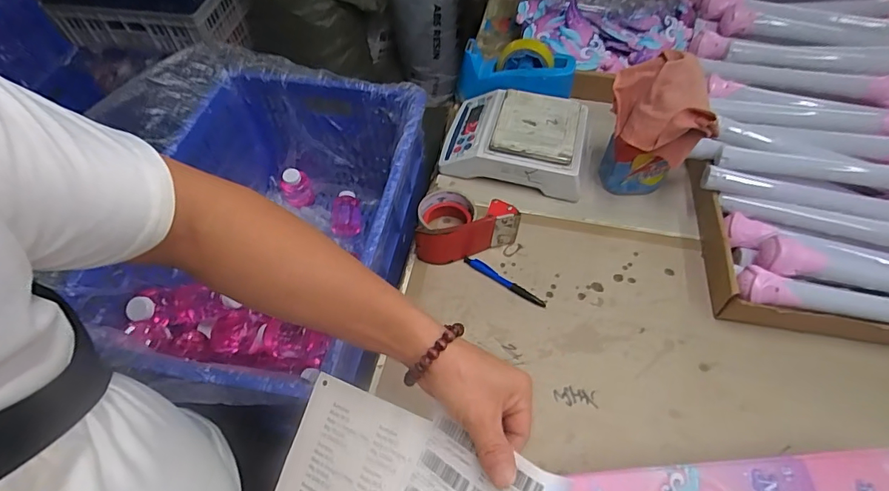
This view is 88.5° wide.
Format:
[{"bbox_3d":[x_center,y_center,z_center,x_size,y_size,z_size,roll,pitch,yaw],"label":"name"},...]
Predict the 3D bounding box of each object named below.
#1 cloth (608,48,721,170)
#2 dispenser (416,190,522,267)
[{"bbox_3d":[0.288,-0.178,0.602,0.137,0.119,0.083,20,58,15],"label":"cloth"},{"bbox_3d":[0.034,-0.029,0.654,0.142,0.070,0.095,2,55,2],"label":"dispenser"}]

